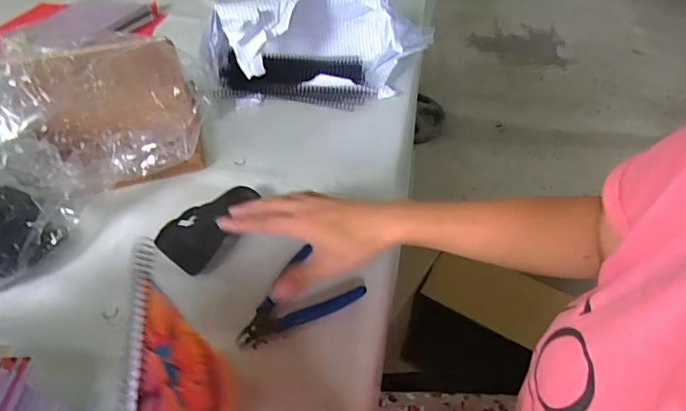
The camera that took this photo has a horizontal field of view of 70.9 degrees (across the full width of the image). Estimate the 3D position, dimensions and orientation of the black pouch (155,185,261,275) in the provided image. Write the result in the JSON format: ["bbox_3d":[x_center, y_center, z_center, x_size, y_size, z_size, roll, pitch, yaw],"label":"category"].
[{"bbox_3d":[-0.145,0.018,0.528,0.055,0.025,0.116,23,50,22],"label":"black pouch"}]

